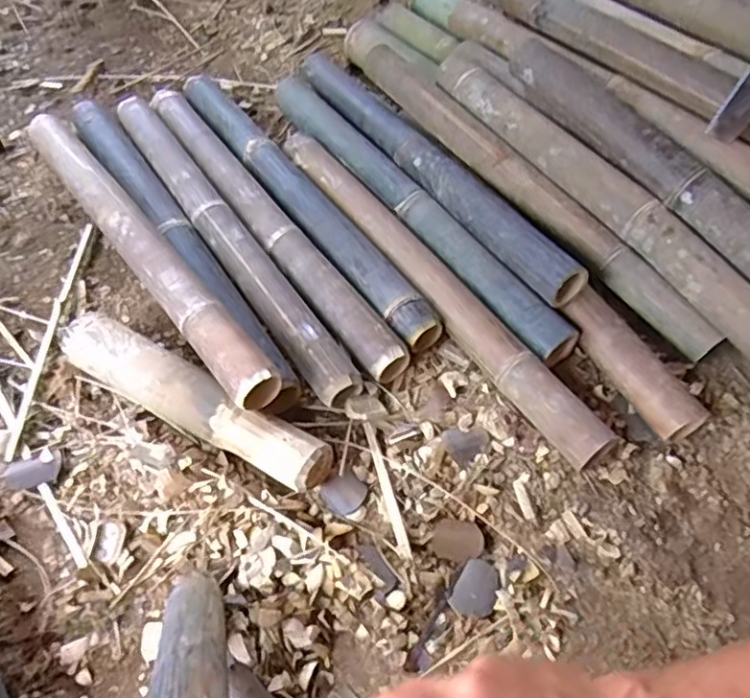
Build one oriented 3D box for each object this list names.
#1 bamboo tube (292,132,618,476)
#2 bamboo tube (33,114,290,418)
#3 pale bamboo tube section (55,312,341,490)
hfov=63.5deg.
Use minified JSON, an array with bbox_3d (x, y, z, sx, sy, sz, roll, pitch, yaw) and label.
[{"bbox_3d":[0.063,-0.104,0.831,0.064,0.068,0.658,-31,63,-18],"label":"bamboo tube"},{"bbox_3d":[-0.324,-0.158,0.804,0.064,0.050,0.640,-34,64,-19],"label":"bamboo tube"},{"bbox_3d":[-0.218,0.062,0.727,0.364,0.066,0.070,27,62,16],"label":"pale bamboo tube section"}]

